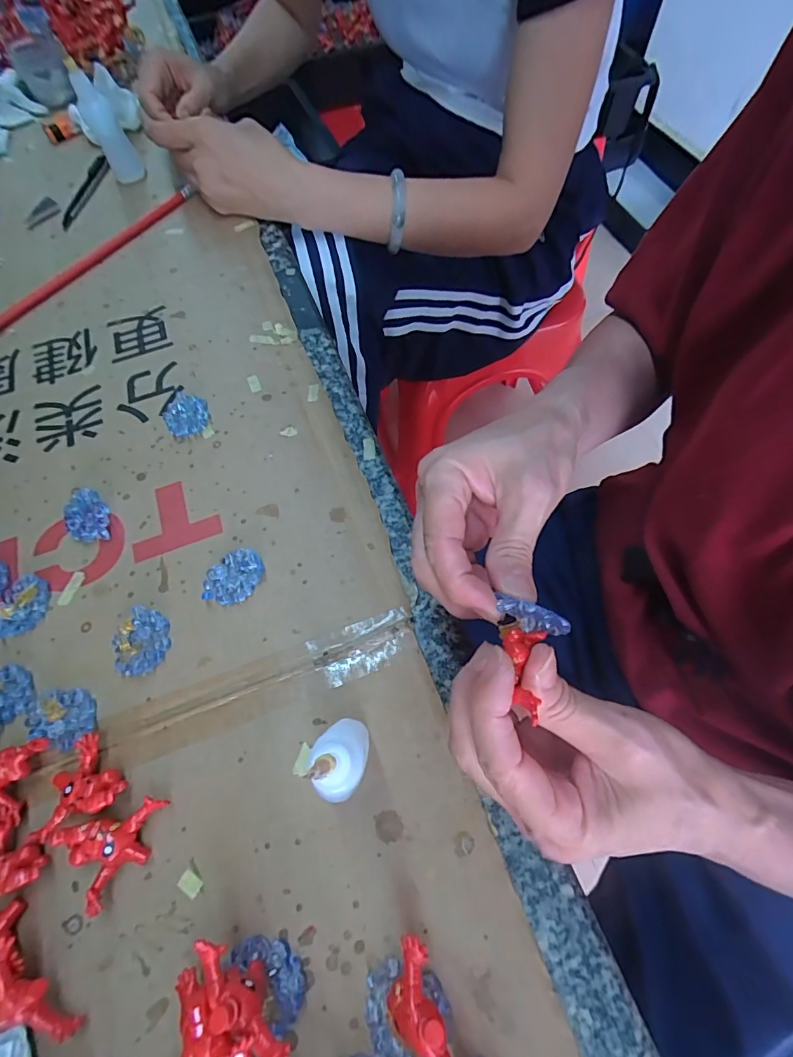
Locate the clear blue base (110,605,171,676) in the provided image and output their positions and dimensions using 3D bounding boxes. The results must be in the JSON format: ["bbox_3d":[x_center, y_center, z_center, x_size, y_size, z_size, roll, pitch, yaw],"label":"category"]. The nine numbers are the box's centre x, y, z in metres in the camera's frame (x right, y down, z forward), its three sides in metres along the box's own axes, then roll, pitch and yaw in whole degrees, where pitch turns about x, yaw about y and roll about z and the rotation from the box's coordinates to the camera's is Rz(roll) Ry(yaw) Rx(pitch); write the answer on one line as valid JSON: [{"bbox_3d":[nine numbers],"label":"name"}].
[{"bbox_3d":[-0.148,0.065,0.268,0.030,0.008,0.039,-23,66,-9],"label":"clear blue base"}]

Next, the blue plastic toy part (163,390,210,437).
[{"bbox_3d":[-0.153,-0.083,0.337,0.031,0.007,0.041,-32,68,-12],"label":"blue plastic toy part"}]

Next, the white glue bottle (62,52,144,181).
[{"bbox_3d":[-0.275,-0.382,0.436,0.028,0.089,0.026,-29,67,-11],"label":"white glue bottle"}]

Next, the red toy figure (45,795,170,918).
[{"bbox_3d":[-0.133,0.148,0.223,0.044,0.017,0.038,-41,70,-16],"label":"red toy figure"}]

